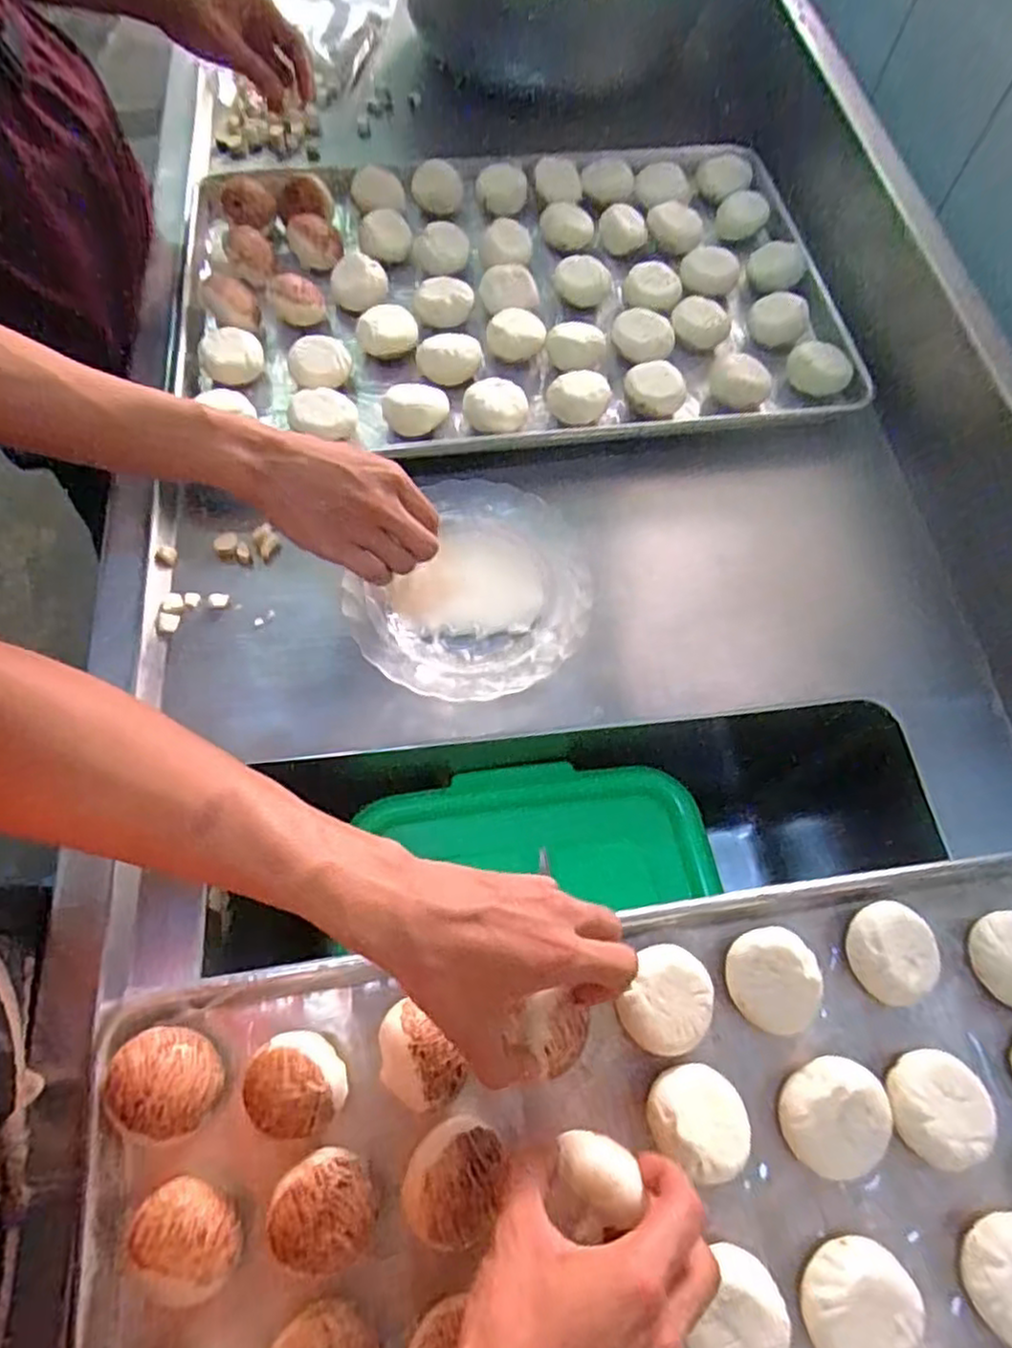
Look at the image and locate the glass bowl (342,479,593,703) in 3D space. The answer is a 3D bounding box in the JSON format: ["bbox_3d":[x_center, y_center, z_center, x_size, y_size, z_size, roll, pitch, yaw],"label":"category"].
[{"bbox_3d":[-0.021,-0.062,0.560,0.167,0.032,0.192,32,67,13],"label":"glass bowl"}]

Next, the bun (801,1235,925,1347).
[{"bbox_3d":[0.179,0.324,0.368,0.056,0.034,0.053,1,64,-1],"label":"bun"}]

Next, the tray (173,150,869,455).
[{"bbox_3d":[0.002,-0.375,0.680,0.596,0.035,0.420,-6,64,-4],"label":"tray"}]

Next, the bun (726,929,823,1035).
[{"bbox_3d":[0.157,0.184,0.429,0.049,0.036,0.055,-12,65,-7],"label":"bun"}]

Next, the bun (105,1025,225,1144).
[{"bbox_3d":[-0.184,0.223,0.394,0.052,0.042,0.053,-9,64,-6],"label":"bun"}]

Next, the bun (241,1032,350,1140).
[{"bbox_3d":[-0.113,0.227,0.395,0.047,0.042,0.048,1,64,-1],"label":"bun"}]

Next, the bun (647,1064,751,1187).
[{"bbox_3d":[0.108,0.250,0.404,0.056,0.035,0.048,35,68,14],"label":"bun"}]

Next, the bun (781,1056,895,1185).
[{"bbox_3d":[0.183,0.249,0.403,0.056,0.036,0.052,1,64,-1],"label":"bun"}]

